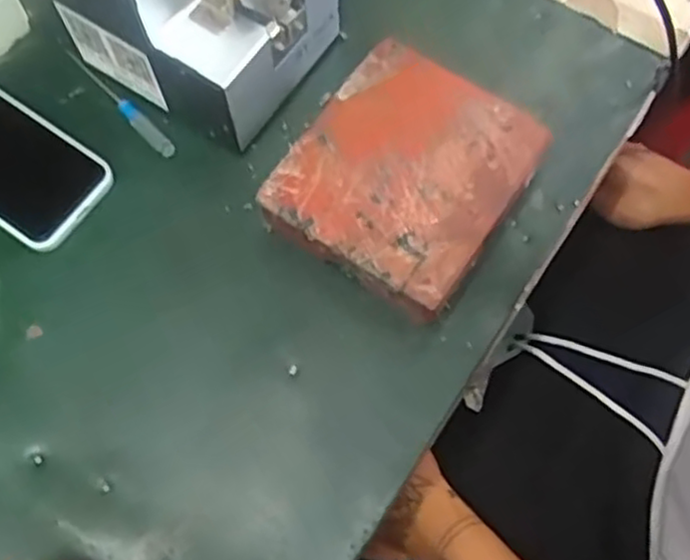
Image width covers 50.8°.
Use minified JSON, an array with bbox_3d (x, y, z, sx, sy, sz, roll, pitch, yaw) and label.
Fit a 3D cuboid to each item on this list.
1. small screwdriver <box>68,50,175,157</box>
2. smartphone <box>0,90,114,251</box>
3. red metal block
[{"bbox_3d":[-0.158,-0.124,0.507,0.011,0.015,0.111,-43,77,-15],"label":"small screwdriver"},{"bbox_3d":[-0.230,-0.083,0.484,0.144,0.013,0.074,35,73,10],"label":"smartphone"},{"bbox_3d":[0.038,-0.064,0.465,0.129,0.045,0.149,33,73,13],"label":"red metal block"}]

